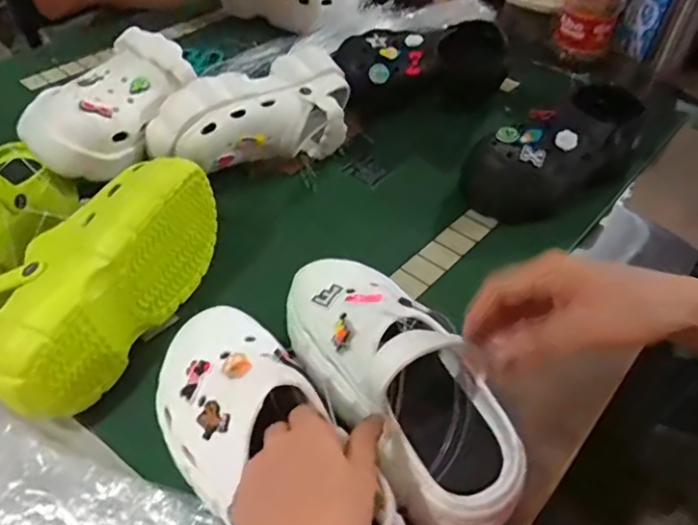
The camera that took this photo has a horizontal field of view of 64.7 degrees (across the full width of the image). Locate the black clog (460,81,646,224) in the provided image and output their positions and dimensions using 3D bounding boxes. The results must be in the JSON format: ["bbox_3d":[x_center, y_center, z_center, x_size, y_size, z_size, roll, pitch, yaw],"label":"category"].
[{"bbox_3d":[0.272,-0.143,0.698,0.280,0.122,0.093,-29,55,-25],"label":"black clog"}]

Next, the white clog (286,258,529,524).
[{"bbox_3d":[0.037,0.075,0.413,0.090,0.101,0.241,-22,57,-20],"label":"white clog"}]

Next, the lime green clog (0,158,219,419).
[{"bbox_3d":[-0.228,0.004,0.488,0.120,0.100,0.247,19,50,15],"label":"lime green clog"}]

